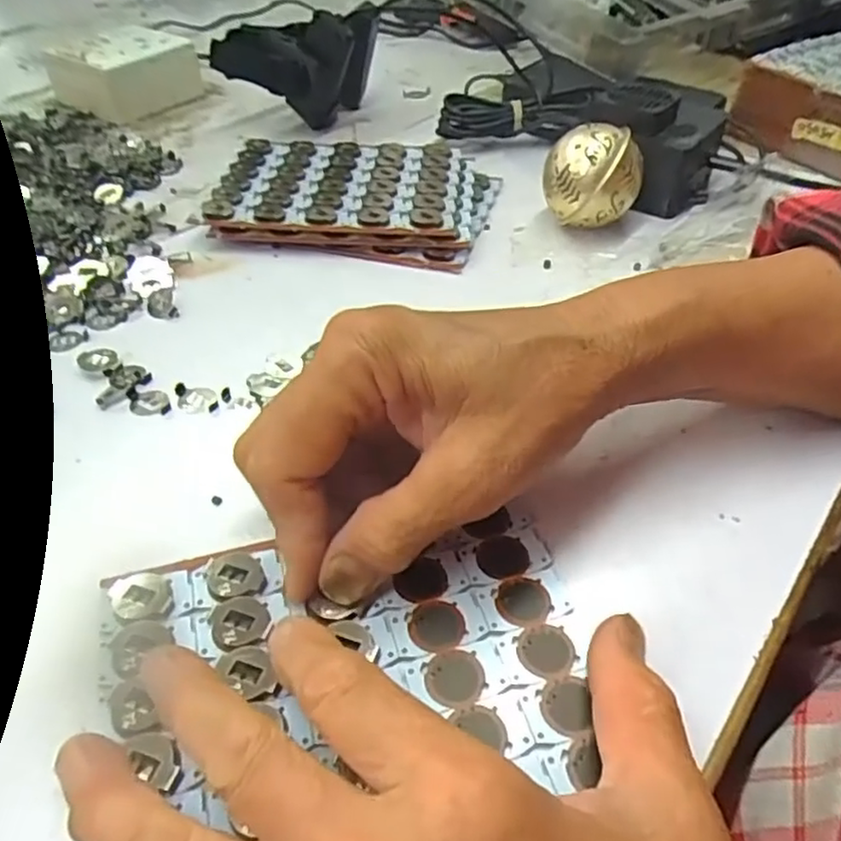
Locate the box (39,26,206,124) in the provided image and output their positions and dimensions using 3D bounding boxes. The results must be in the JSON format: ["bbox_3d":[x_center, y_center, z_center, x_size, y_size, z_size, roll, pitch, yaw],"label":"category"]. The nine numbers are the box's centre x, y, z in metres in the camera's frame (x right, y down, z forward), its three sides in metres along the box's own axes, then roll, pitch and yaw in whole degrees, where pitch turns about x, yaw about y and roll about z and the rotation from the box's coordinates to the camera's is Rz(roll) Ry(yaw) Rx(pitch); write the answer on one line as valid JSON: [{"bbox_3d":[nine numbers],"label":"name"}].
[{"bbox_3d":[-0.235,-0.281,0.545,0.086,0.041,0.088,31,52,27],"label":"box"}]

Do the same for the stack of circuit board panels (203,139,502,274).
[{"bbox_3d":[-0.040,-0.138,0.419,0.164,0.020,0.115,7,45,7],"label":"stack of circuit board panels"}]

